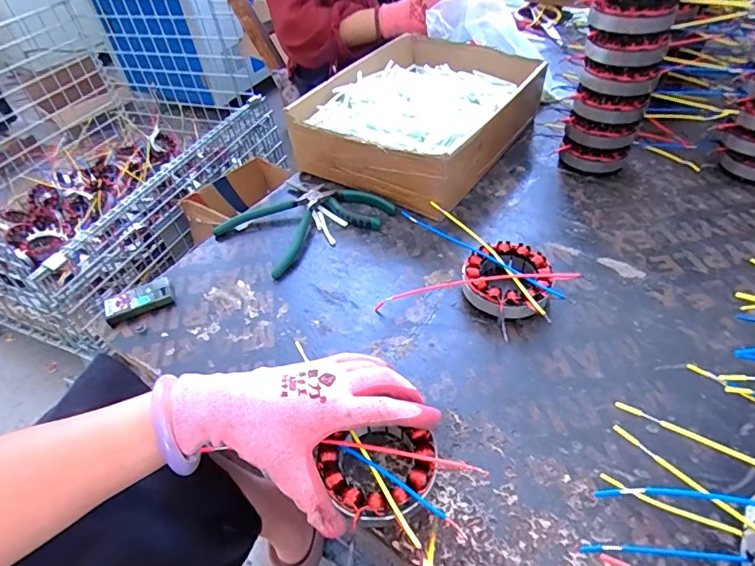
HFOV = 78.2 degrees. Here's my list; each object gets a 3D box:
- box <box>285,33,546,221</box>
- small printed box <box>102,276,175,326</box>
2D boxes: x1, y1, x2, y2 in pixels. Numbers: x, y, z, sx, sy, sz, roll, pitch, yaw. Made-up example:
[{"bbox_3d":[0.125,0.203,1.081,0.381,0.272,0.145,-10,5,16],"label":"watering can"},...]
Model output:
[{"bbox_3d":[0.074,-0.250,0.673,0.241,0.095,0.349,22,52,25],"label":"box"},{"bbox_3d":[-0.256,0.018,0.497,0.067,0.018,0.033,-24,48,-16],"label":"small printed box"}]

